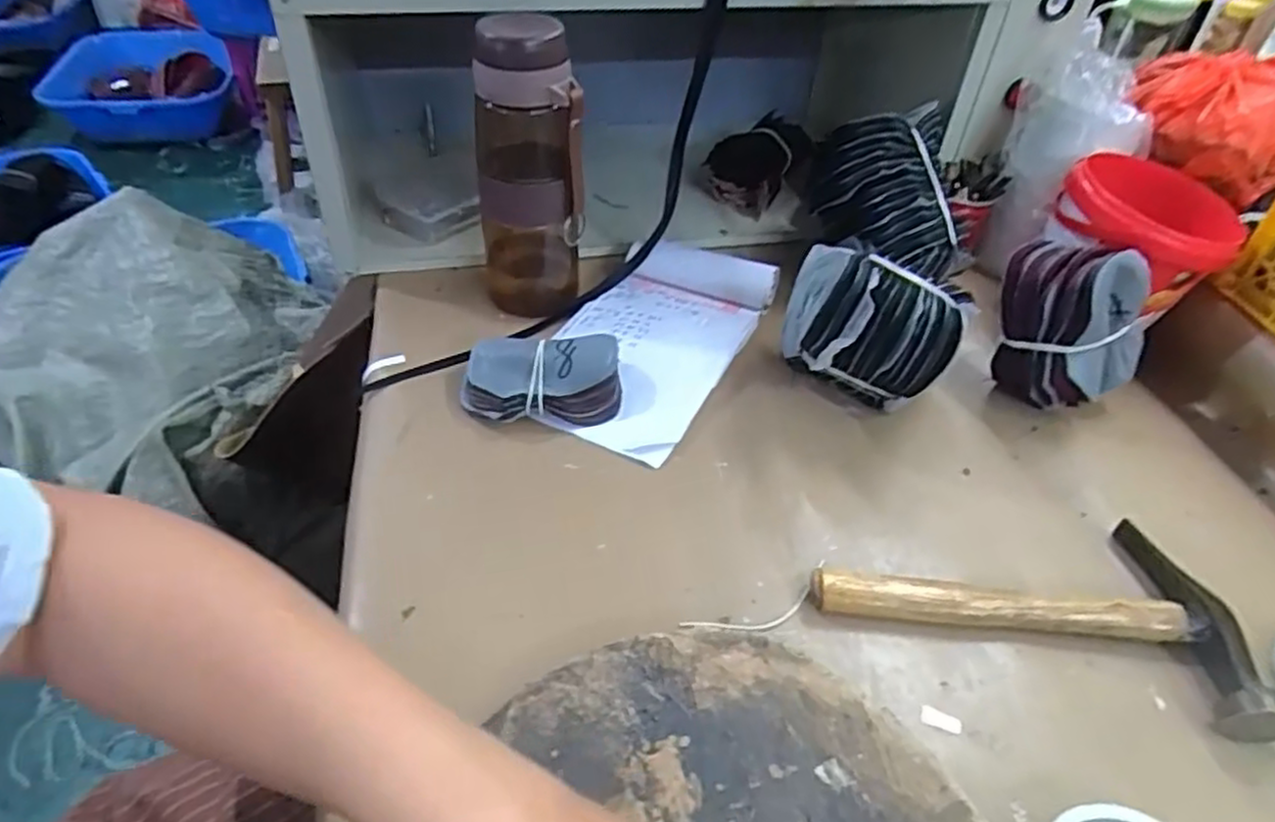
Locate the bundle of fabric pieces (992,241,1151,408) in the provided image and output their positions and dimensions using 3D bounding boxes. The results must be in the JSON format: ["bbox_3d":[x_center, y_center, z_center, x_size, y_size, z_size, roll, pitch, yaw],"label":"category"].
[{"bbox_3d":[0.324,-0.063,0.553,0.076,0.122,0.081,-16,25,-35],"label":"bundle of fabric pieces"}]

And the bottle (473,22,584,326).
[{"bbox_3d":[-0.088,-0.189,0.578,0.078,0.218,0.090,-9,44,-13],"label":"bottle"}]

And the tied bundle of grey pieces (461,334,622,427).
[{"bbox_3d":[-0.070,-0.025,0.545,0.111,0.034,0.070,1,43,-4],"label":"tied bundle of grey pieces"}]

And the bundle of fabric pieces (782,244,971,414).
[{"bbox_3d":[0.163,-0.052,0.532,0.107,0.122,0.096,10,43,6],"label":"bundle of fabric pieces"}]

